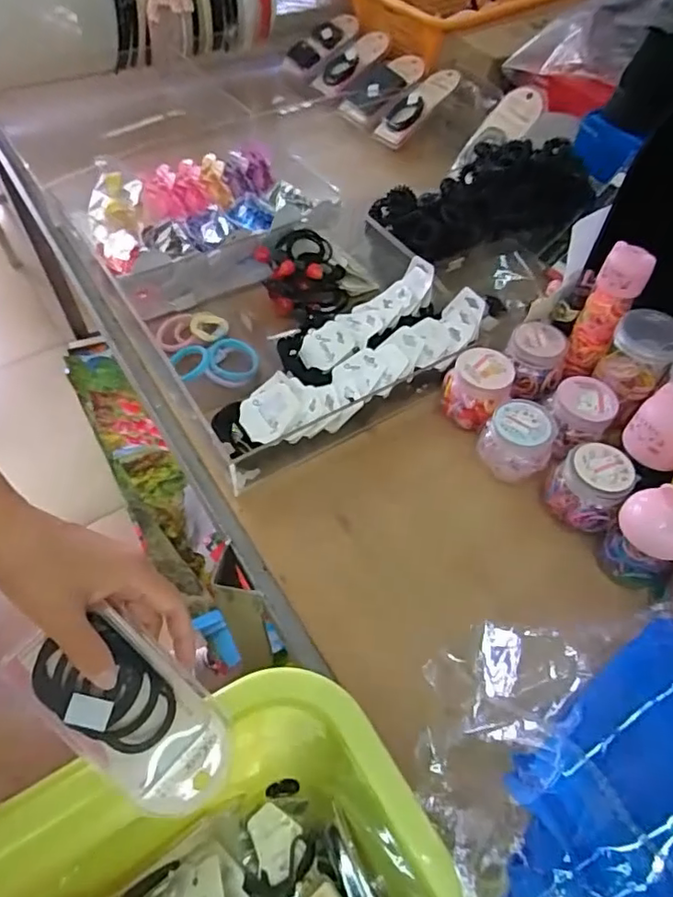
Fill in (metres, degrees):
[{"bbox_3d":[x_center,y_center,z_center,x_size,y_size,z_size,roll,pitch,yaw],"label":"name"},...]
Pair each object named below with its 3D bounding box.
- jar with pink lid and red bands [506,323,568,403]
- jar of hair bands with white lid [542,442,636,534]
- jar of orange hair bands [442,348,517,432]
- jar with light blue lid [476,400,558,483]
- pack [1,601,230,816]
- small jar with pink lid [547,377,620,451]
[{"bbox_3d":[0.194,-0.085,0.548,0.055,0.053,0.055,1,55,-1],"label":"jar with pink lid and red bands"},{"bbox_3d":[0.210,0.033,0.469,0.056,0.058,0.054,1,55,-1],"label":"jar of hair bands with white lid"},{"bbox_3d":[0.131,-0.057,0.525,0.058,0.051,0.055,20,57,12],"label":"jar of orange hair bands"},{"bbox_3d":[0.158,-0.005,0.492,0.058,0.056,0.045,28,59,17],"label":"jar with light blue lid"},{"bbox_3d":[-0.123,0.156,0.331,0.140,0.013,0.067,45,74,-7],"label":"pack"},{"bbox_3d":[0.219,-0.032,0.508,0.053,0.046,0.048,17,56,10],"label":"small jar with pink lid"}]

